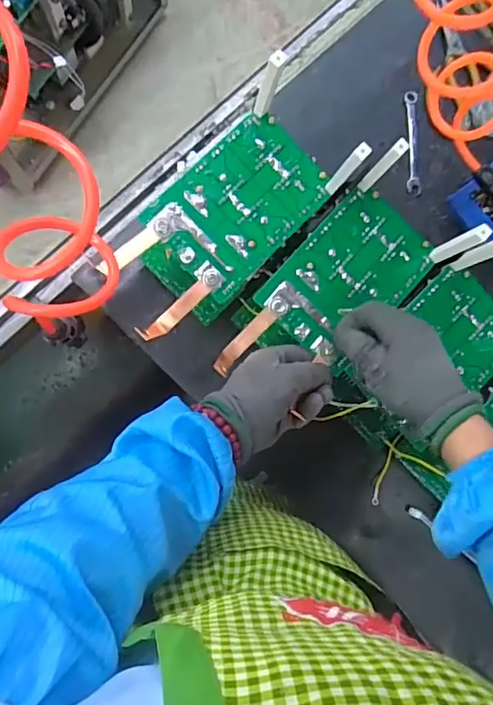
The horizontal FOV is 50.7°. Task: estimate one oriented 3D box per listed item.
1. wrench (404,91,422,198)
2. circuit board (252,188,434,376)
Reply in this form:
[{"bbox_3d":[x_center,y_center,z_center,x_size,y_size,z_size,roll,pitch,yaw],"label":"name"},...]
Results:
[{"bbox_3d":[0.214,-0.270,0.669,0.018,0.012,0.132,-4,87,-7],"label":"wrench"},{"bbox_3d":[0.100,-0.075,0.508,0.106,0.011,0.158,44,83,-3],"label":"circuit board"}]

